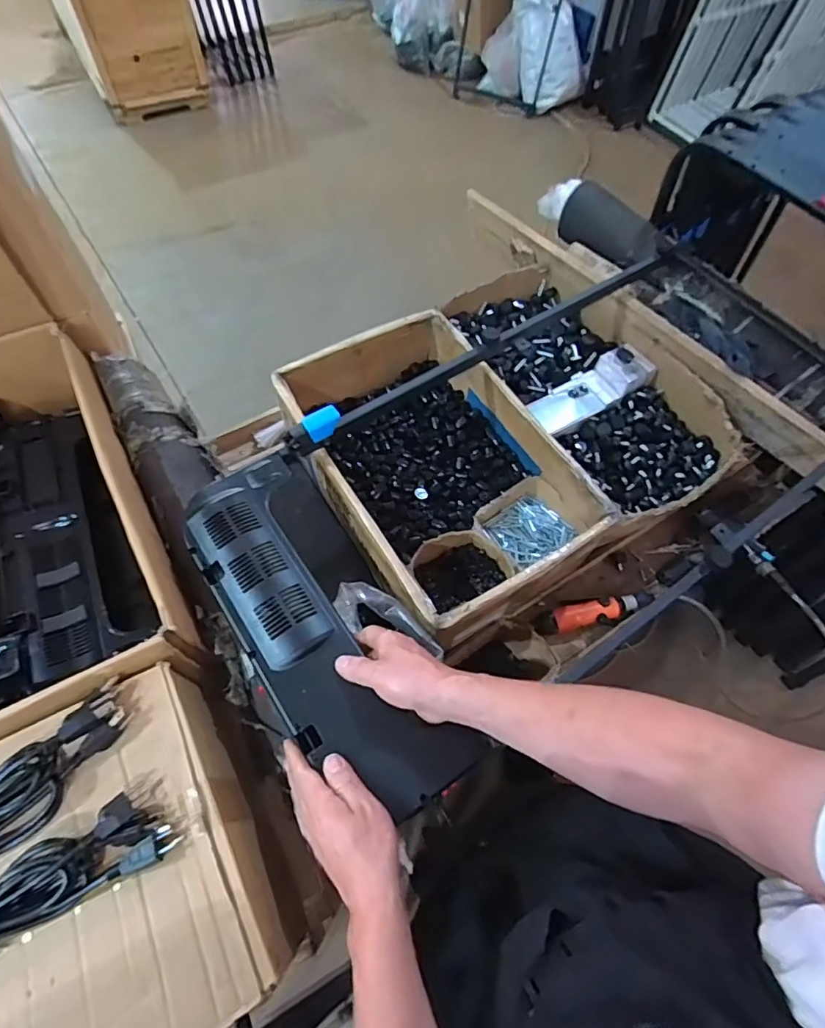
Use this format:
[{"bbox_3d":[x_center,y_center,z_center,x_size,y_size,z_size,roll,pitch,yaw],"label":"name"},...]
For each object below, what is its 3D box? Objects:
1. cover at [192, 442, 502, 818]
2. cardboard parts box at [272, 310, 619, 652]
[{"bbox_3d":[-0.129,0.134,0.641,0.172,0.046,0.472,-34,71,-18],"label":"cover"},{"bbox_3d":[0.034,-0.080,0.906,0.355,0.162,0.536,-27,67,-16],"label":"cardboard parts box"}]

